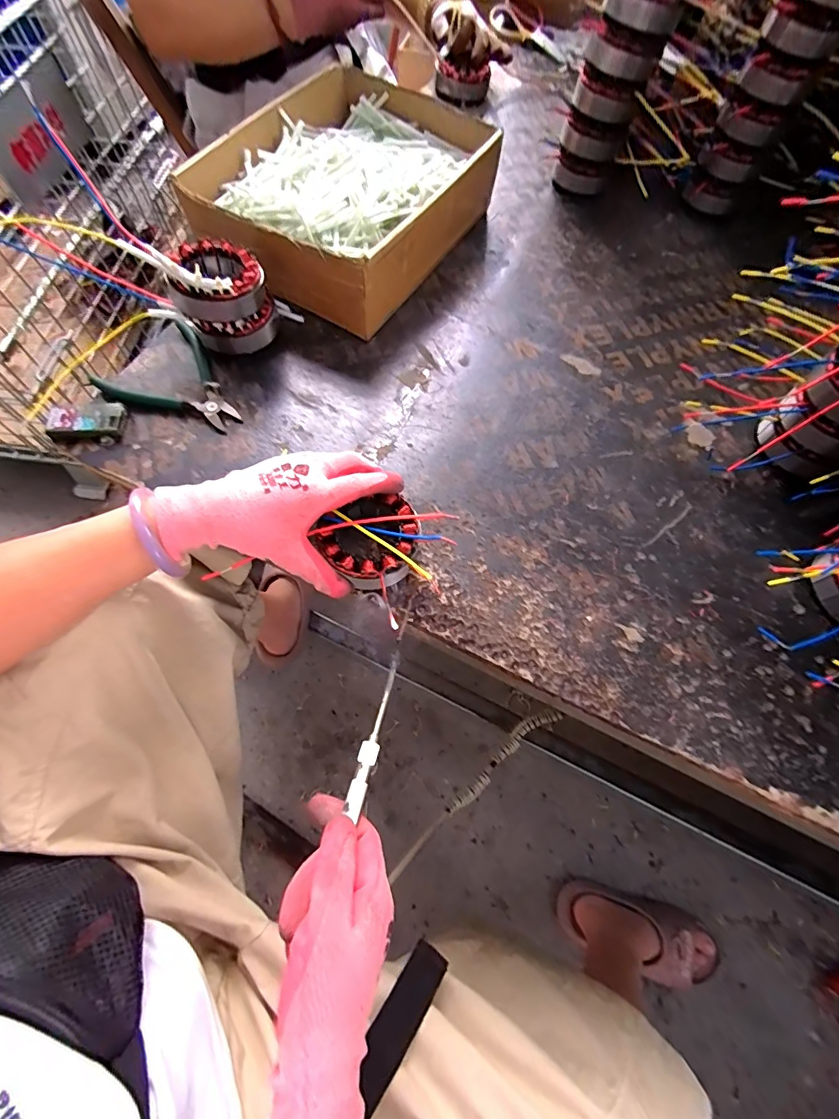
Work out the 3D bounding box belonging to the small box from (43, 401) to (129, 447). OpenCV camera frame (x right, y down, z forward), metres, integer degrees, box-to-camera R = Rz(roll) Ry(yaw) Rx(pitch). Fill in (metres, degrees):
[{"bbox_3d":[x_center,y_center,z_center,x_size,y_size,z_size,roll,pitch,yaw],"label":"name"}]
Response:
[{"bbox_3d":[-0.329,-0.136,0.446,0.071,0.019,0.042,1,67,-1],"label":"small box"}]

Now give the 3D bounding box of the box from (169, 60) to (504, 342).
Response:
[{"bbox_3d":[-0.081,-0.443,0.553,0.253,0.097,0.356,31,69,11],"label":"box"}]

